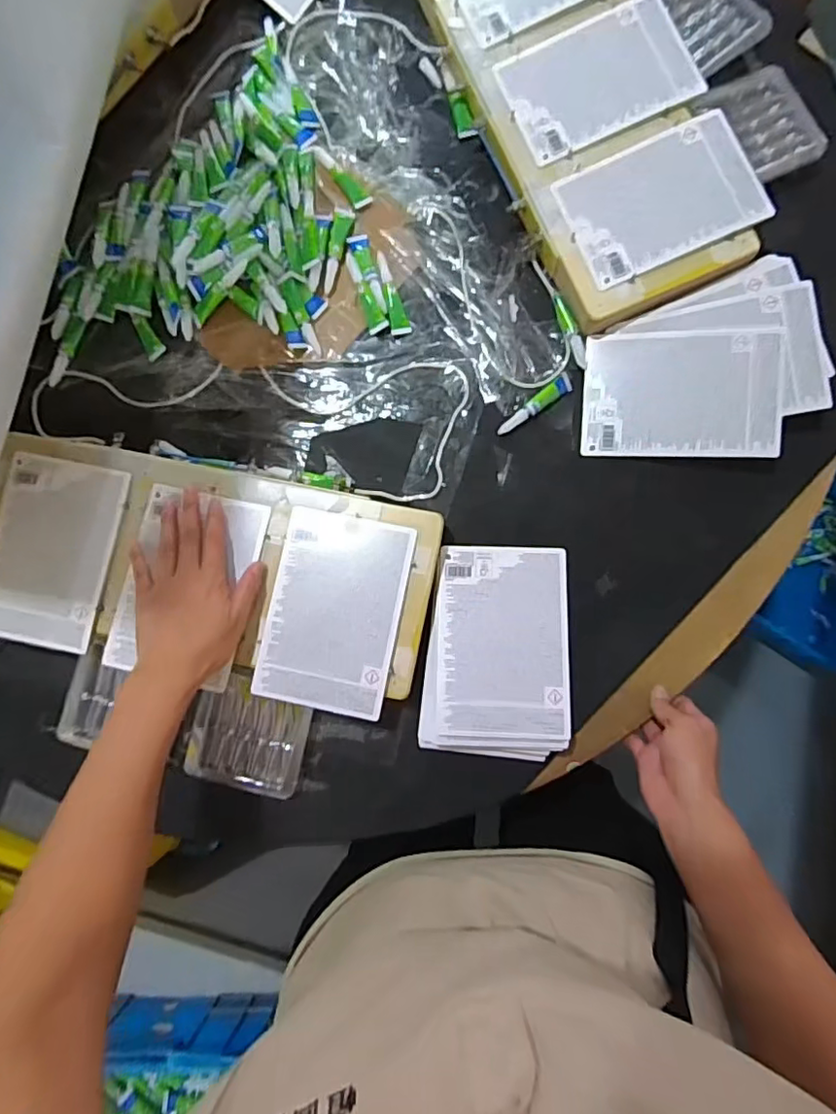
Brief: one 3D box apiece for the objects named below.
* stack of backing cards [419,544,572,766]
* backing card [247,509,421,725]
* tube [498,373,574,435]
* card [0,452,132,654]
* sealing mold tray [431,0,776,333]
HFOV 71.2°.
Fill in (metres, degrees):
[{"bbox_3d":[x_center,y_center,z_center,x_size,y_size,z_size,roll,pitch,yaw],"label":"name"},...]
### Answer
[{"bbox_3d":[0.072,0.083,0.526,0.124,0.029,0.186,5,84,5],"label":"stack of backing cards"},{"bbox_3d":[-0.073,0.047,0.514,0.115,0.006,0.168,11,84,6],"label":"backing card"},{"bbox_3d":[0.113,-0.143,0.557,0.084,0.007,0.016,-37,82,-1],"label":"tube"},{"bbox_3d":[-0.339,-0.005,0.538,0.114,0.007,0.168,12,85,6],"label":"card"},{"bbox_3d":[0.162,-0.442,0.567,0.192,0.048,0.428,-22,82,1],"label":"sealing mold tray"}]

